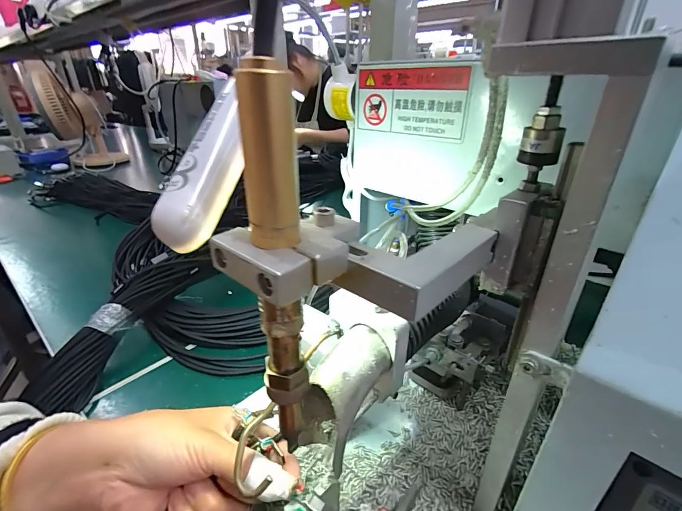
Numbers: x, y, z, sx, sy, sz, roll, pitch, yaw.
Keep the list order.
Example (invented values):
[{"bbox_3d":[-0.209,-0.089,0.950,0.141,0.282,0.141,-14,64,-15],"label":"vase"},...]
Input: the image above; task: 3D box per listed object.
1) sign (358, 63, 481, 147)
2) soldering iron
[{"bbox_3d":[0.050,-0.114,0.257,0.097,0.048,0.007,22,34,38],"label":"sign"},{"bbox_3d":[-0.024,0.013,0.132,0.017,0.149,0.017,-3,27,-8],"label":"soldering iron"}]

